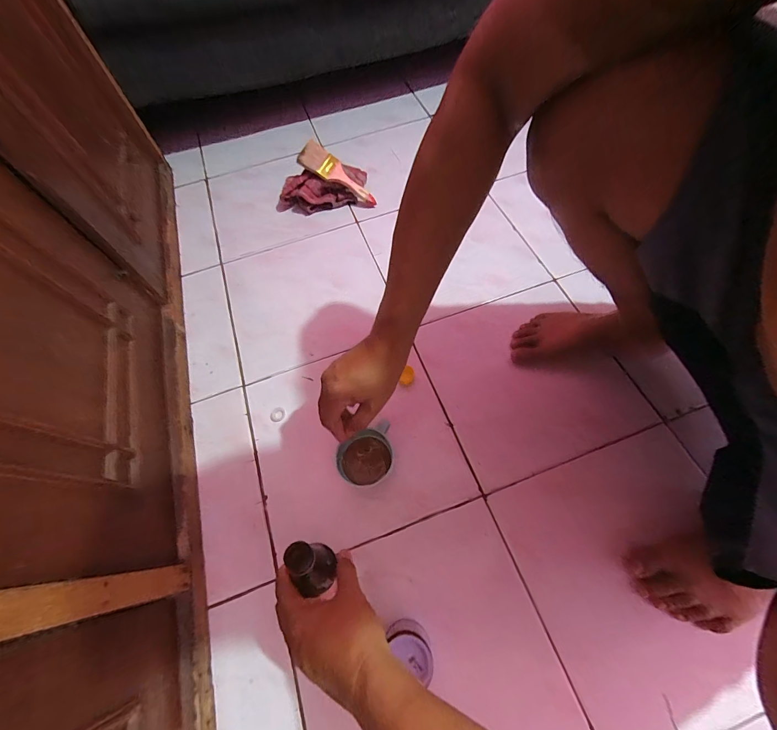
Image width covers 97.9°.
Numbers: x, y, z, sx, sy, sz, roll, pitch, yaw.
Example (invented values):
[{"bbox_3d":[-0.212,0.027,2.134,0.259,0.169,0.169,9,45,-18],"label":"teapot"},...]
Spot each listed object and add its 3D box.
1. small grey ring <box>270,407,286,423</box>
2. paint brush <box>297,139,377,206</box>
[{"bbox_3d":[-0.181,0.081,0.552,0.024,0.004,0.023,-1,63,2],"label":"small grey ring"},{"bbox_3d":[-0.103,-0.405,0.723,0.173,0.025,0.060,28,63,-21],"label":"paint brush"}]

